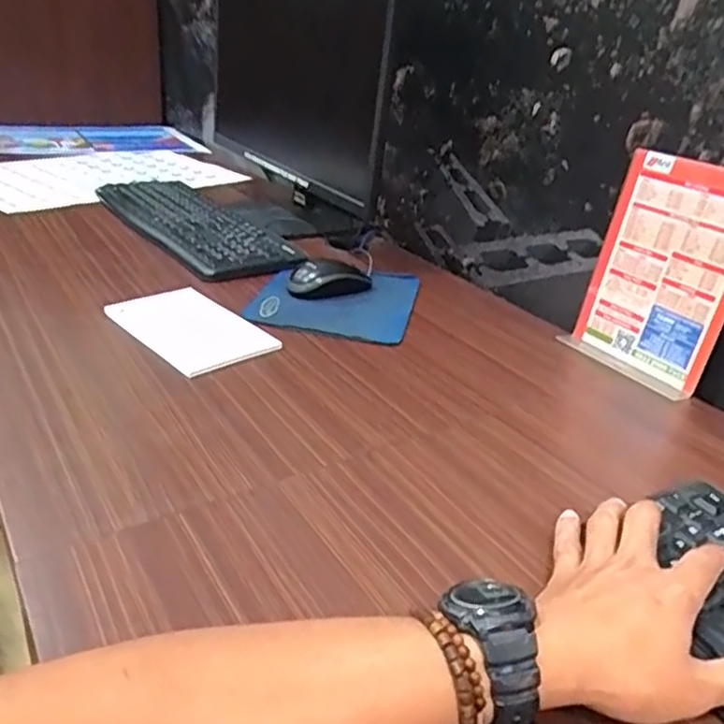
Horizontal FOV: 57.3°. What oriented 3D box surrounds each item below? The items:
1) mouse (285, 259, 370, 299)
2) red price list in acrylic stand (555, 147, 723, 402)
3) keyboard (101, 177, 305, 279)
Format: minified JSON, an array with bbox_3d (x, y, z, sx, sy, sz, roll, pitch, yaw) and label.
[{"bbox_3d":[-0.040,-0.103,0.797,0.100,0.035,0.050,-5,29,-18],"label":"mouse"},{"bbox_3d":[0.302,-0.088,0.673,0.048,0.210,0.151,-13,32,-31],"label":"red price list in acrylic stand"},{"bbox_3d":[-0.272,-0.225,1.002,0.174,0.033,0.500,-13,32,-30],"label":"keyboard"}]

